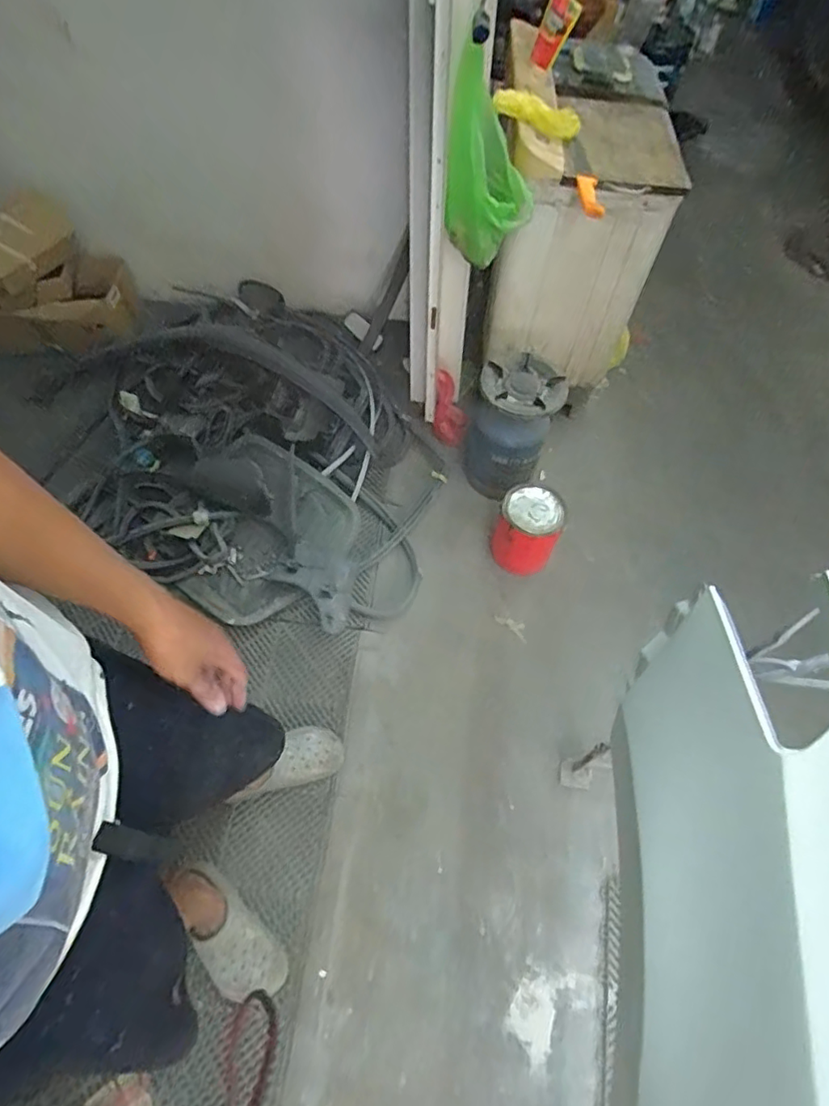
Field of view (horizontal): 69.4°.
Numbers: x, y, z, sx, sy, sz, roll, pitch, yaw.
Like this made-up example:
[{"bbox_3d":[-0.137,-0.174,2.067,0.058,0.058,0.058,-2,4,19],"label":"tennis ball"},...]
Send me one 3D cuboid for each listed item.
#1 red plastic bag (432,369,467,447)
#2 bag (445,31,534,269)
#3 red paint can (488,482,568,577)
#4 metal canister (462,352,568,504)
[{"bbox_3d":[0.099,-0.434,1.794,0.079,0.110,0.232,-11,106,-10],"label":"red plastic bag"},{"bbox_3d":[0.155,-0.775,1.230,0.181,0.419,0.153,7,59,4],"label":"bag"},{"bbox_3d":[0.292,-0.062,1.561,0.157,0.183,0.157,0,59,0],"label":"red paint can"},{"bbox_3d":[0.263,-0.338,1.636,0.234,0.331,0.225,12,60,7],"label":"metal canister"}]

